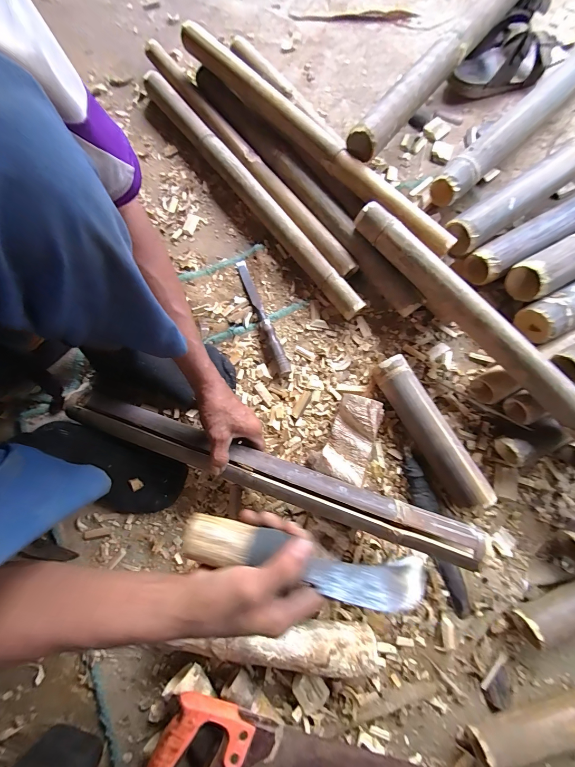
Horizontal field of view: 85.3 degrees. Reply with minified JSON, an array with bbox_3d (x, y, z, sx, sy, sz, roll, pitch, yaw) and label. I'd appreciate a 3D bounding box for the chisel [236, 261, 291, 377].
[{"bbox_3d":[-0.047,-0.127,0.578,0.022,0.024,0.240,-21,81,-4],"label":"chisel"}]

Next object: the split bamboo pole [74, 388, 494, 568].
[{"bbox_3d":[-0.034,0.134,0.463,0.615,0.024,0.054,18,80,8],"label":"split bamboo pole"}]

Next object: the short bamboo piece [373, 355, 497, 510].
[{"bbox_3d":[0.234,0.079,0.521,0.056,0.061,0.269,-29,81,-5],"label":"short bamboo piece"}]

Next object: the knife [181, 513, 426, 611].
[{"bbox_3d":[0.015,0.174,0.307,0.238,0.032,0.043,14,80,1],"label":"knife"}]

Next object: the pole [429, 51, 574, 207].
[{"bbox_3d":[0.725,-0.777,0.682,1.212,0.076,0.065,-43,83,-7],"label":"pole"}]

